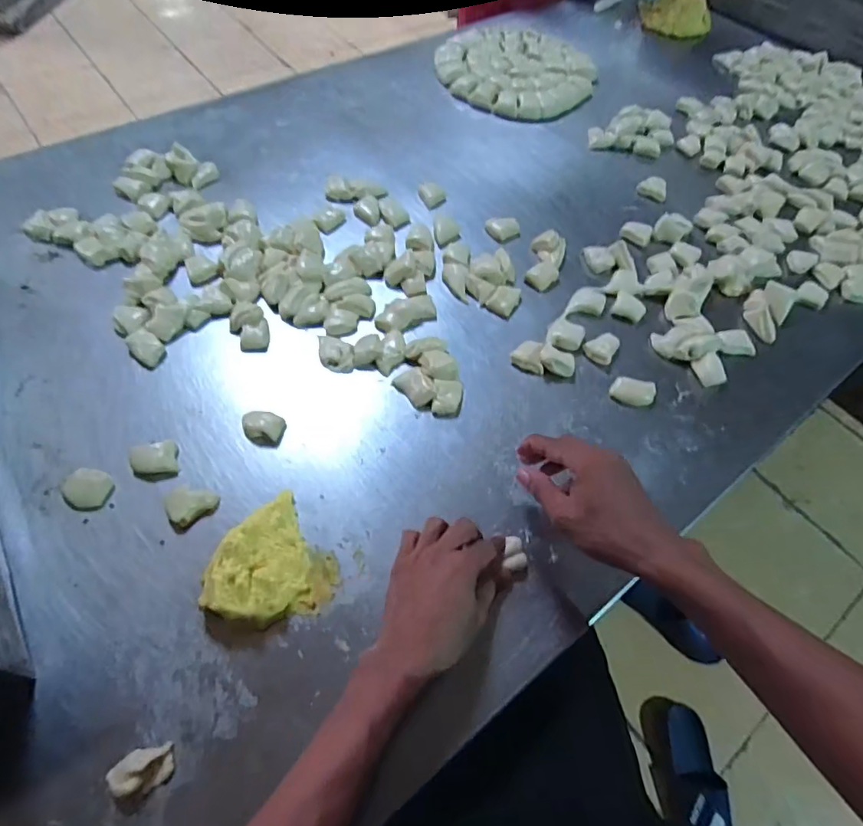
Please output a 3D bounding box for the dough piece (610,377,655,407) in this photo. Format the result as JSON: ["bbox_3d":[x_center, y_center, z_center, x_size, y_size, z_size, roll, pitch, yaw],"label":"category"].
[{"bbox_3d":[0.236,-0.025,0.605,0.047,0.021,0.030,25,58,13],"label":"dough piece"}]

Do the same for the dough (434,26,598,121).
[{"bbox_3d":[0.168,-0.680,1.018,0.295,0.026,0.322,2,56,-3],"label":"dough"}]

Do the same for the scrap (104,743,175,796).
[{"bbox_3d":[-0.215,0.264,0.383,0.042,0.017,0.027,-8,57,-9],"label":"scrap"}]

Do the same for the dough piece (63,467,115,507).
[{"bbox_3d":[-0.335,0.073,0.504,0.043,0.008,0.038,12,56,5],"label":"dough piece"}]

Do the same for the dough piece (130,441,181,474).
[{"bbox_3d":[-0.281,0.043,0.524,0.041,0.015,0.037,-11,58,-11],"label":"dough piece"}]

